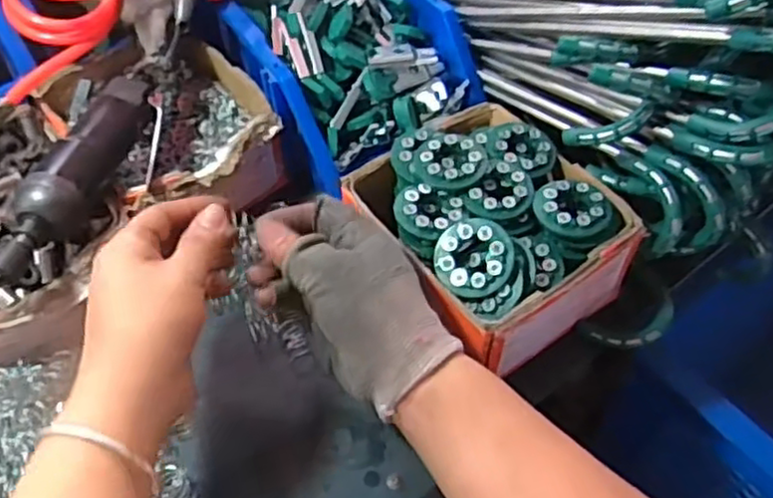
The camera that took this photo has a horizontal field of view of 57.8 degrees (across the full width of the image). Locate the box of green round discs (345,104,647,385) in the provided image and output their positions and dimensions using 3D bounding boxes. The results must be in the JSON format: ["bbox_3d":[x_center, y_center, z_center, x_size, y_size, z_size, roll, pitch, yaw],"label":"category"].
[{"bbox_3d":[0.069,-0.009,0.466,0.136,0.088,0.161,-32,58,-23],"label":"box of green round discs"}]

